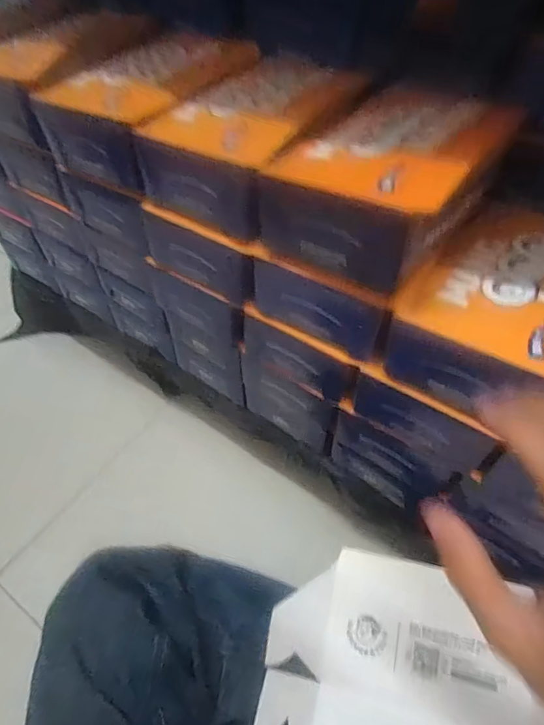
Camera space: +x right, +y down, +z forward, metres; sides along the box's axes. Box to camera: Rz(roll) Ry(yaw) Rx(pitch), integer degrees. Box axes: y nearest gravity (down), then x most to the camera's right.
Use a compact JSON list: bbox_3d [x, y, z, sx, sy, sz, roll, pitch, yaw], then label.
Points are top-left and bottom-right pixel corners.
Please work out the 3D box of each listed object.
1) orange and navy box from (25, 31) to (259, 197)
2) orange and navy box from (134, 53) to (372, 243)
[{"bbox_3d":[-0.101,-0.233,0.439,0.124,0.071,0.175,32,59,23],"label":"orange and navy box"},{"bbox_3d":[-0.009,-0.185,0.391,0.116,0.064,0.160,31,59,22],"label":"orange and navy box"}]

